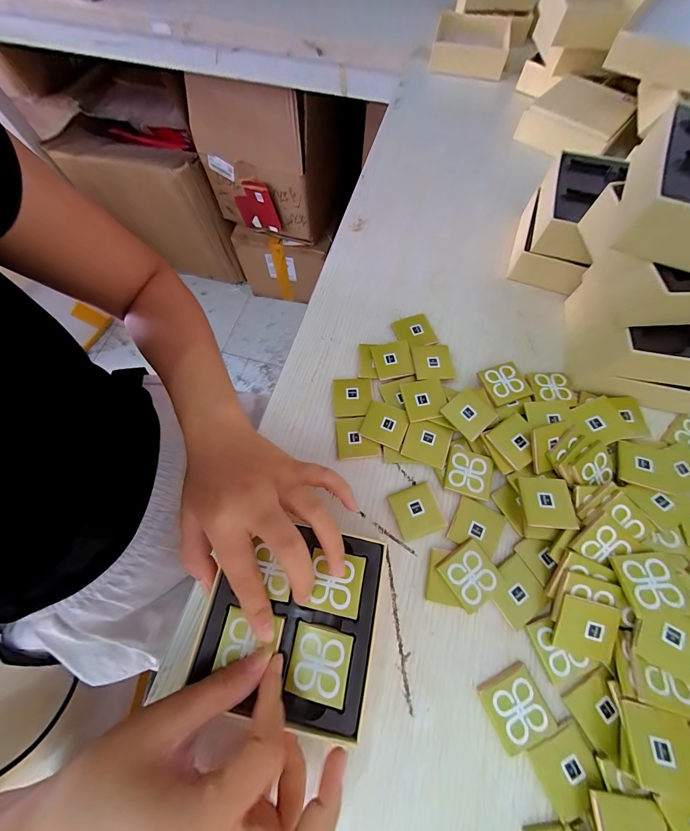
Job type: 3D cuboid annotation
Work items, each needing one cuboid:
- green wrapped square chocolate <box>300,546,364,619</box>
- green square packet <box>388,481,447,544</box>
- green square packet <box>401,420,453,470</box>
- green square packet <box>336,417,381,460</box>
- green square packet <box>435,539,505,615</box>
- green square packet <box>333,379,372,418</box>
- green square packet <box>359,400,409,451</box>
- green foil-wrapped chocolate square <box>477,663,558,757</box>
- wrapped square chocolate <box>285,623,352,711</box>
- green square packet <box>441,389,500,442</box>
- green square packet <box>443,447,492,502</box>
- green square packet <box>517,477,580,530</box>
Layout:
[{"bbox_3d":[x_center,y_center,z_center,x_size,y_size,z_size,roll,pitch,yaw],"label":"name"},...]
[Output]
[{"bbox_3d":[-0.006,0.108,0.191,0.034,0.004,0.035,9,70,5],"label":"green wrapped square chocolate"},{"bbox_3d":[0.056,0.075,0.232,0.035,0.004,0.036,-20,70,-5],"label":"green square packet"},{"bbox_3d":[0.069,0.022,0.246,0.036,0.004,0.035,19,71,9],"label":"green square packet"},{"bbox_3d":[0.011,0.018,0.252,0.035,0.004,0.036,-6,69,0],"label":"green square packet"},{"bbox_3d":[0.091,0.115,0.214,0.036,0.008,0.037,-34,72,-10],"label":"green square packet"},{"bbox_3d":[0.007,-0.017,0.264,0.034,0.004,0.036,-3,69,1],"label":"green square packet"},{"bbox_3d":[0.034,0.008,0.253,0.036,0.006,0.034,21,71,10],"label":"green square packet"},{"bbox_3d":[0.110,0.188,0.189,0.036,0.004,0.038,-24,70,-7],"label":"green foil-wrapped chocolate square"},{"bbox_3d":[-0.016,0.148,0.175,0.035,0.004,0.035,10,70,6],"label":"wrapped square chocolate"},{"bbox_3d":[0.105,-0.002,0.249,0.038,0.008,0.035,-40,73,-12],"label":"green square packet"},{"bbox_3d":[0.100,0.047,0.238,0.036,0.005,0.035,16,71,8],"label":"green square packet"},{"bbox_3d":[0.151,0.065,0.220,0.034,0.005,0.035,0,68,5],"label":"green square packet"}]

